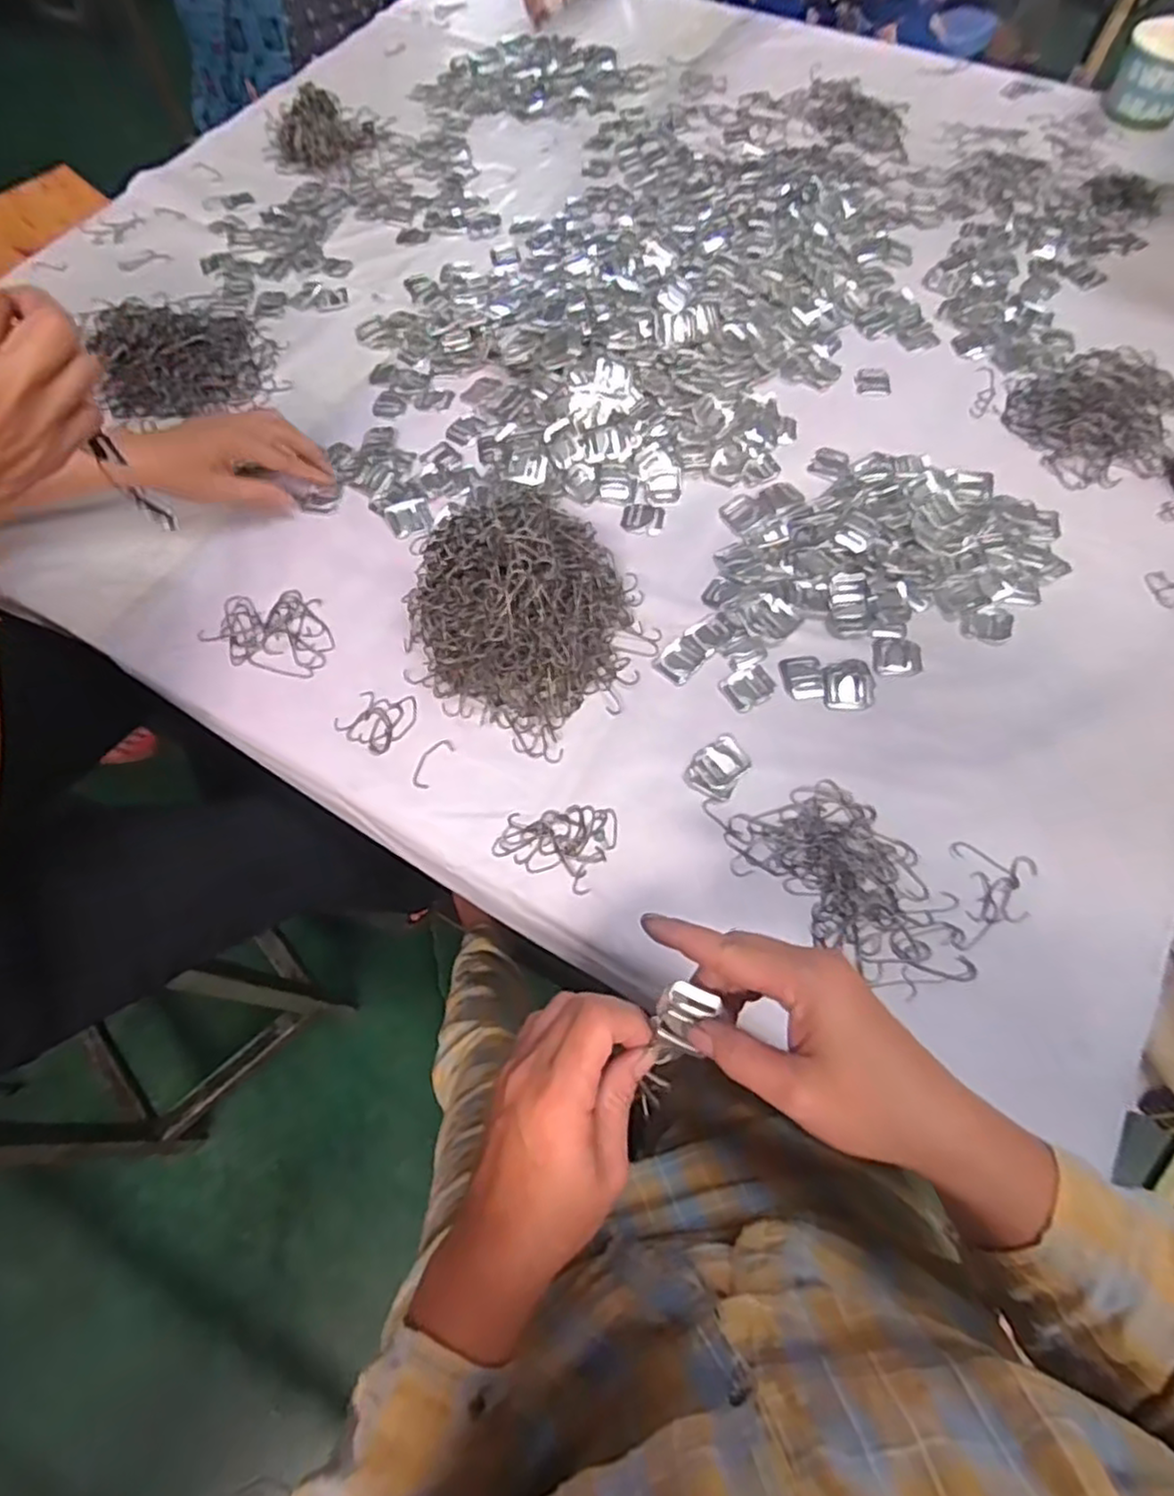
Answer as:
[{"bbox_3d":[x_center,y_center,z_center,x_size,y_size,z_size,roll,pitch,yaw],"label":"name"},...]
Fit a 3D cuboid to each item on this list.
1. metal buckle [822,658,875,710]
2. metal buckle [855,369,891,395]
[{"bbox_3d":[0.199,-0.049,0.536,0.038,0.004,0.042,4,65,3],"label":"metal buckle"},{"bbox_3d":[0.275,-0.354,0.683,0.034,0.004,0.035,2,64,2],"label":"metal buckle"}]

